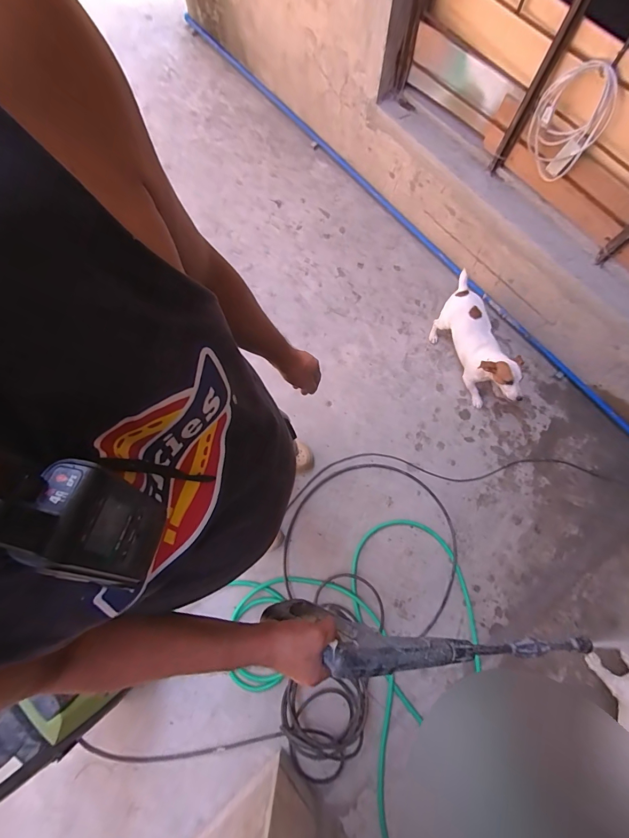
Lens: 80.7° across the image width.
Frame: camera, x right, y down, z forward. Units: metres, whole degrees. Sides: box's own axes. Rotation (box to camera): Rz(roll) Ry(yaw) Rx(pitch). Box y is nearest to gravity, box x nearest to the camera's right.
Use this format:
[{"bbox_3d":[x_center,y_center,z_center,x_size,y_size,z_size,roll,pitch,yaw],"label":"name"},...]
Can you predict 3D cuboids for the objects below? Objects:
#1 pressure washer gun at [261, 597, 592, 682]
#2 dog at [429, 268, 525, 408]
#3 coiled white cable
[{"bbox_3d":[0.286,0.416,0.675,0.782,0.156,0.053,20,74,-25],"label":"pressure washer gun"},{"bbox_3d":[0.657,-0.296,1.517,0.144,0.274,0.515,-22,76,-6],"label":"dog"},{"bbox_3d":[0.777,-0.919,1.153,0.033,0.305,0.207,-42,79,-11],"label":"coiled white cable"}]

